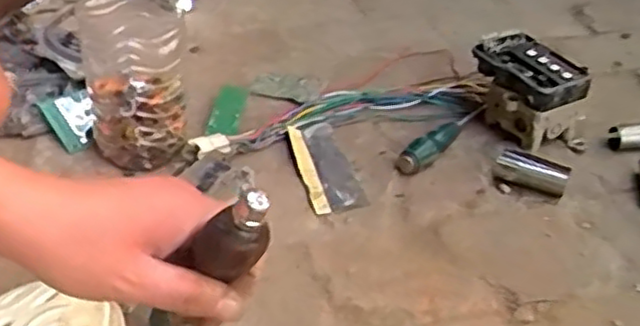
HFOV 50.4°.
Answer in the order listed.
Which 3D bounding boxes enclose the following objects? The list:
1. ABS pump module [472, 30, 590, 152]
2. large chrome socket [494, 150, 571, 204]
[{"bbox_3d":[0.233,-0.088,0.788,0.072,0.083,0.128,-23,44,-28],"label":"ABS pump module"},{"bbox_3d":[0.220,0.014,0.713,0.074,0.036,0.034,24,43,26],"label":"large chrome socket"}]

